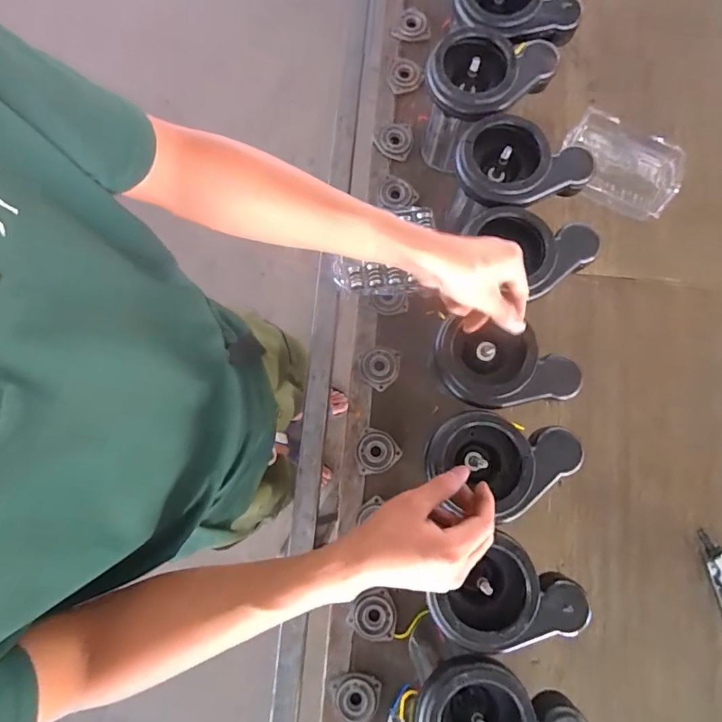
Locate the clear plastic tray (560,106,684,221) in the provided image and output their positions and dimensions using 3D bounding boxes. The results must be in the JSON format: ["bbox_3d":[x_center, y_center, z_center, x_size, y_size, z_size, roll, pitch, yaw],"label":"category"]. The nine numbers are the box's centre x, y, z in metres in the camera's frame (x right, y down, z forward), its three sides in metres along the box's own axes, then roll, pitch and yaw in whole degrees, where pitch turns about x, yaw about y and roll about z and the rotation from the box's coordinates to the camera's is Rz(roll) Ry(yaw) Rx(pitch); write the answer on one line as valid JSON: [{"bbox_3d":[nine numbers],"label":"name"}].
[{"bbox_3d":[0.428,-0.318,0.738,0.191,0.028,0.146,29,81,6],"label":"clear plastic tray"}]

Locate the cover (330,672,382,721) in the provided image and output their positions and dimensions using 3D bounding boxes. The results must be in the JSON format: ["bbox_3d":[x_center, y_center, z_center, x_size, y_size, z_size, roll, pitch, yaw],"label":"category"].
[{"bbox_3d":[-0.009,0.461,0.604,0.065,0.015,0.066,13,79,4],"label":"cover"}]

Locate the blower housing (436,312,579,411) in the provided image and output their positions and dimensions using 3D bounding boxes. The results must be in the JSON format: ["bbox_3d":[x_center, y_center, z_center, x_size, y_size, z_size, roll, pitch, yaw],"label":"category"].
[{"bbox_3d":[0.170,0.010,0.515,0.166,0.037,0.092,12,79,3],"label":"blower housing"}]

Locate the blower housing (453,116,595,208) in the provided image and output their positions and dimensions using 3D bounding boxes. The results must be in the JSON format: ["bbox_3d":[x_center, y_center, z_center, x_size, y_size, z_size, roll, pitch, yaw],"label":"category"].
[{"bbox_3d":[0.200,-0.242,0.574,0.163,0.048,0.129,31,81,7],"label":"blower housing"}]

